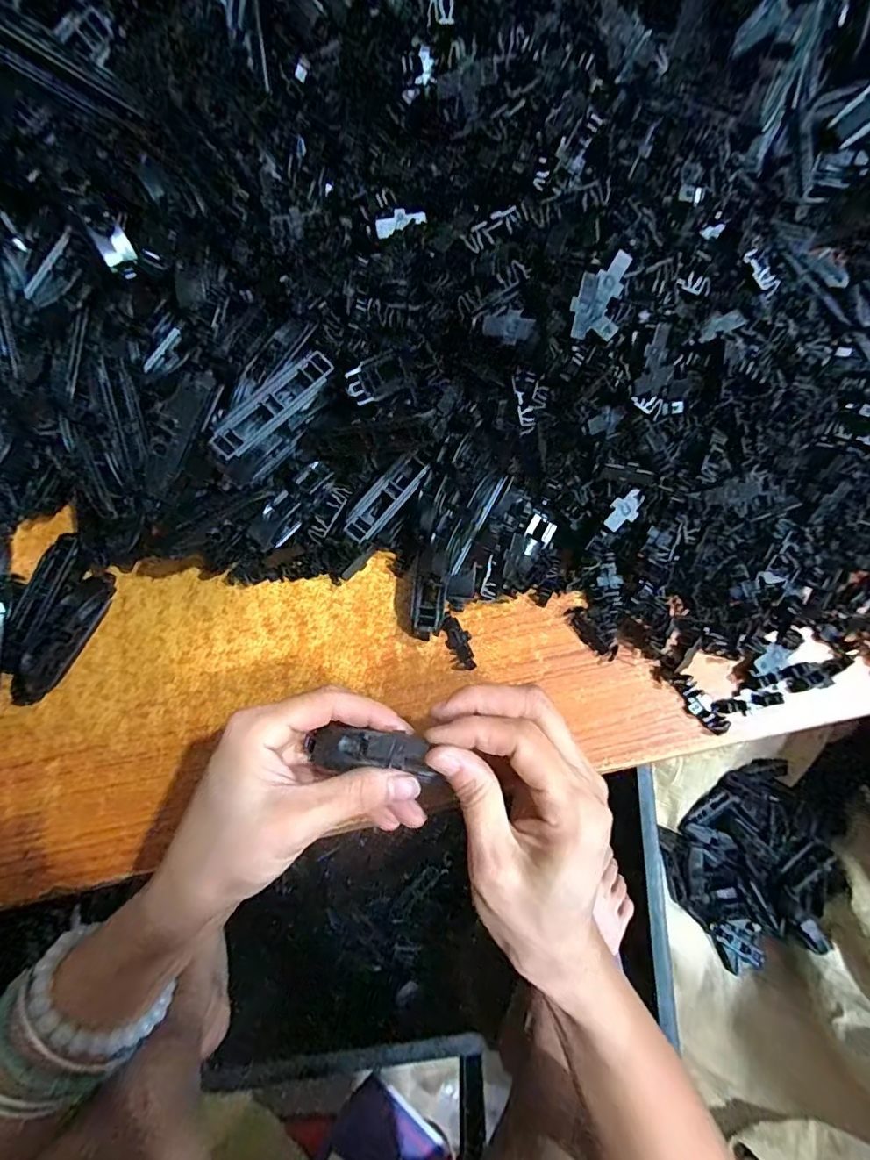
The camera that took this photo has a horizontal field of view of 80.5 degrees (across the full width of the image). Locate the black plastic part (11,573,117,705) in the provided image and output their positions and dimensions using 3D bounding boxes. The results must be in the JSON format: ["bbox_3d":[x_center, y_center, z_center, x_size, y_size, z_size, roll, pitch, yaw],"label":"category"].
[{"bbox_3d":[-0.219,0.034,0.302,0.019,0.020,0.082,21,74,10],"label":"black plastic part"}]

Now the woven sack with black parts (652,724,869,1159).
[{"bbox_3d":[0.463,0.445,0.595,0.281,0.226,0.466,3,72,4],"label":"woven sack with black parts"}]

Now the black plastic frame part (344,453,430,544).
[{"bbox_3d":[-0.028,-0.047,0.295,0.017,0.008,0.060,38,77,14],"label":"black plastic frame part"}]

